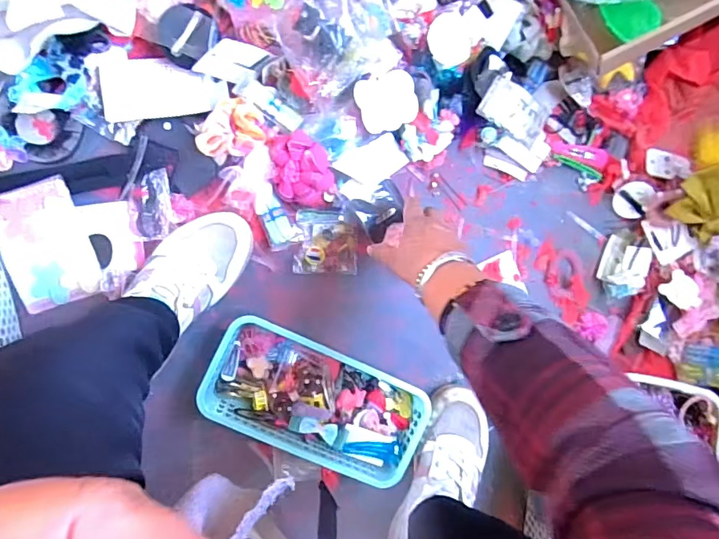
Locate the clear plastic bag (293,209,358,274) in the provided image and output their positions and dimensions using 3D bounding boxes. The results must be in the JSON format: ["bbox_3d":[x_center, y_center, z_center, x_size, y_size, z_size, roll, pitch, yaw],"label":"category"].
[{"bbox_3d":[-0.040,-0.033,0.608,0.079,0.022,0.079,1,100,-14],"label":"clear plastic bag"}]

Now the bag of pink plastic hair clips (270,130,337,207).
[{"bbox_3d":[-0.068,-0.115,0.580,0.066,0.033,0.093,-2,114,13],"label":"bag of pink plastic hair clips"}]

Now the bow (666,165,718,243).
[{"bbox_3d":[0.467,-0.072,0.641,0.138,0.067,0.065,36,87,-7],"label":"bow"}]

